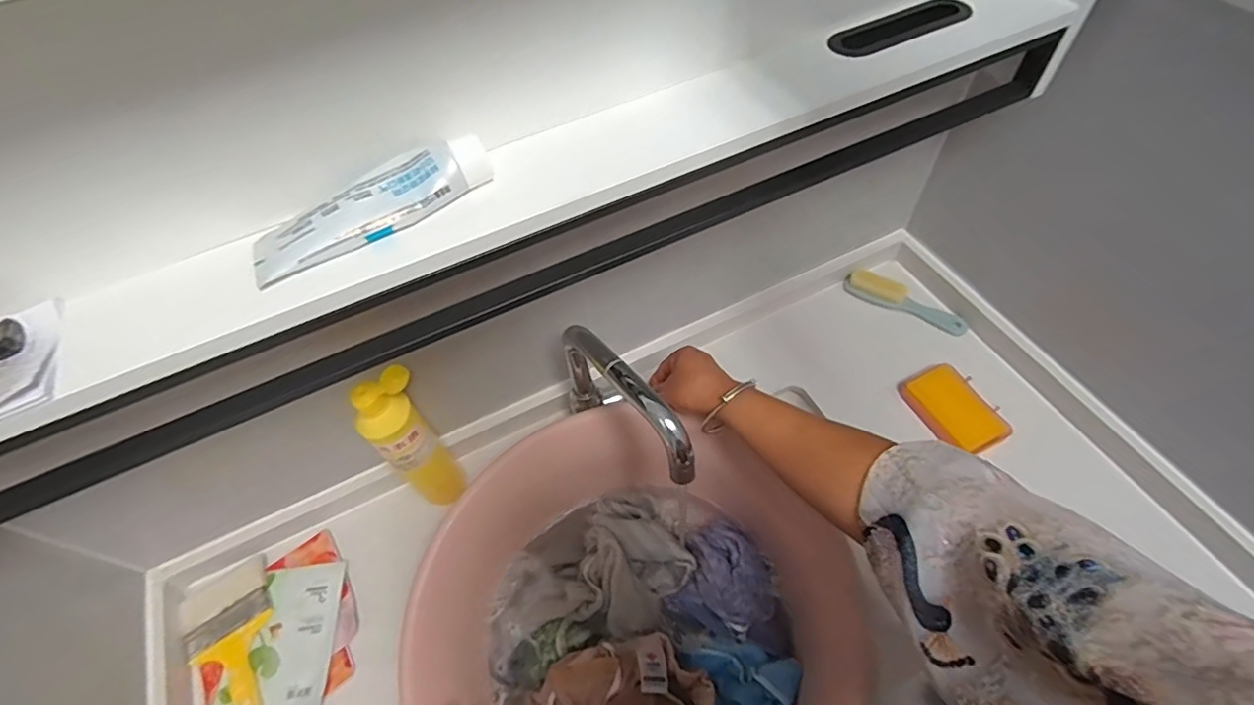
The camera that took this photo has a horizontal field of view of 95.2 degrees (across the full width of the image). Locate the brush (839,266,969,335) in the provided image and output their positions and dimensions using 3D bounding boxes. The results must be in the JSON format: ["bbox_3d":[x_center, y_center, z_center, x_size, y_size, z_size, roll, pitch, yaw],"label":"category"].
[{"bbox_3d":[0.391,-0.071,0.811,0.169,0.045,0.033,29,63,21],"label":"brush"}]

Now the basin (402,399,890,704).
[{"bbox_3d":[0.012,0.280,0.579,0.381,0.134,0.384,-2,56,3],"label":"basin"}]

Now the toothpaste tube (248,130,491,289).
[{"bbox_3d":[-0.169,-0.100,0.378,0.162,0.030,0.039,-27,58,-13],"label":"toothpaste tube"}]

